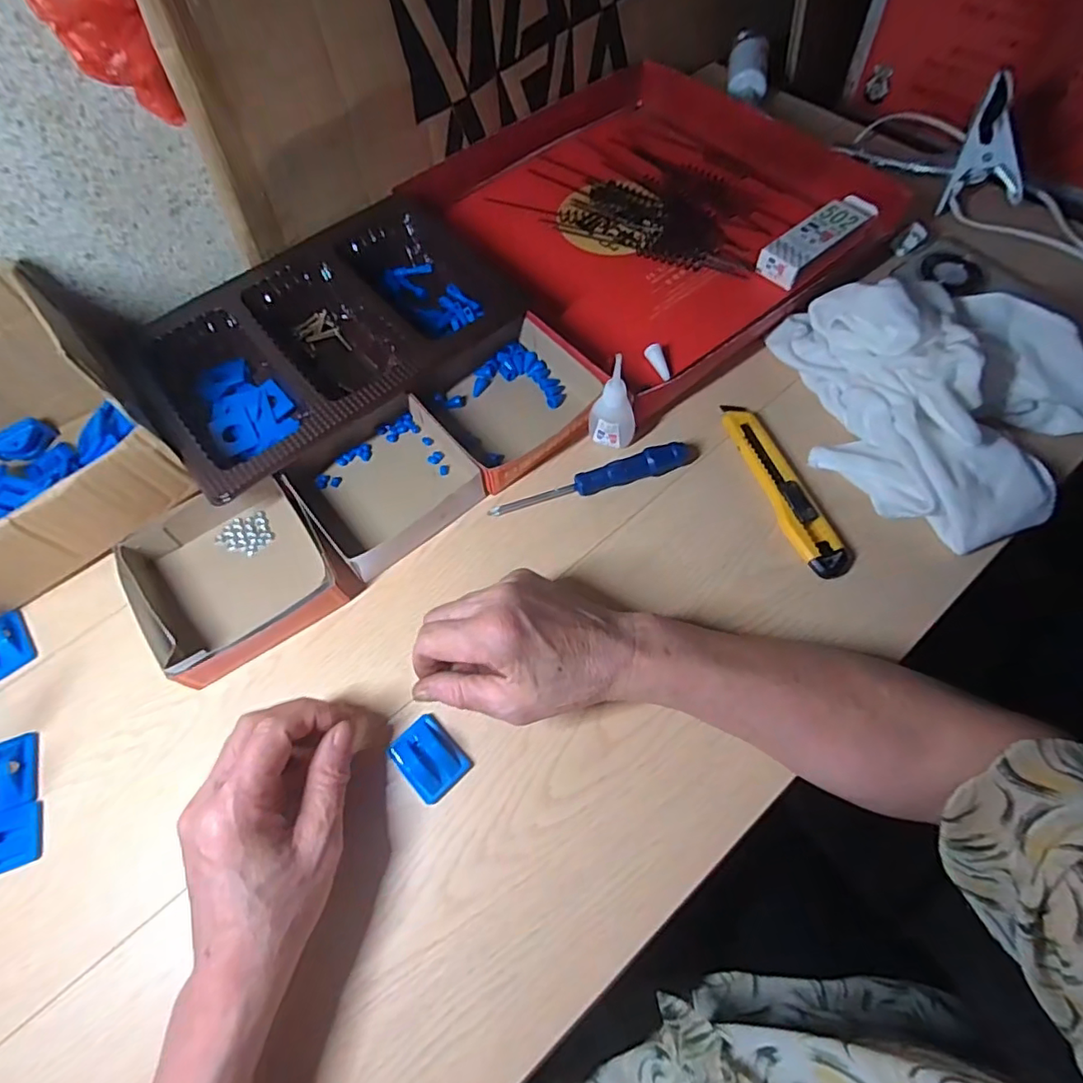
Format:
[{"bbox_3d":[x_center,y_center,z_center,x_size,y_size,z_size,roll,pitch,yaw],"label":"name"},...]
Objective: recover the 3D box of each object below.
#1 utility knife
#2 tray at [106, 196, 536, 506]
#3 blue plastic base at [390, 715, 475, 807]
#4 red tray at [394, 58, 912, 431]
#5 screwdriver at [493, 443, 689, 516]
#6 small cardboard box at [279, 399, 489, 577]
[{"bbox_3d":[0.181,-0.042,0.436,0.031,0.012,0.152,-20,66,-6],"label":"utility knife"},{"bbox_3d":[-0.175,-0.183,0.496,0.316,0.040,0.210,-38,69,-13],"label":"tray"},{"bbox_3d":[-0.070,0.134,0.359,0.036,0.013,0.045,-41,70,-15],"label":"blue plastic base"},{"bbox_3d":[0.112,-0.325,0.560,0.378,0.043,0.364,-36,68,-13],"label":"red tray"},{"bbox_3d":[0.040,-0.044,0.442,0.157,0.018,0.021,-20,66,-6],"label":"screwdriver"},{"bbox_3d":[-0.117,-0.049,0.441,0.121,0.028,0.123,-38,69,-14],"label":"small cardboard box"}]

